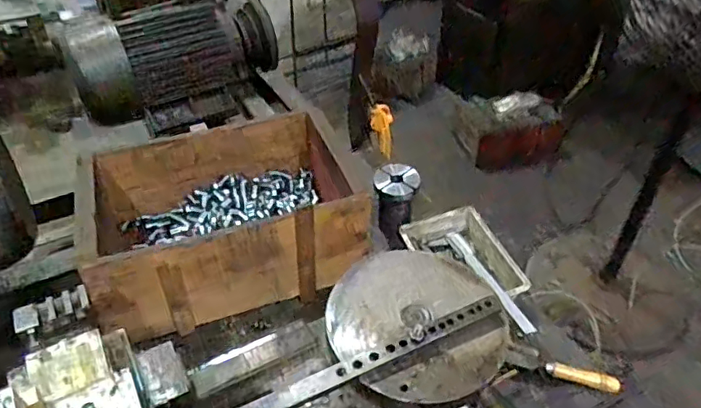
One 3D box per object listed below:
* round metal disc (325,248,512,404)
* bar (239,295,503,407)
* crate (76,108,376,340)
[{"bbox_3d":[0.071,0.120,0.581,0.180,0.021,0.179,-1,41,1],"label":"round metal disc"},{"bbox_3d":[0.006,0.155,0.527,0.330,0.015,0.021,-19,44,-19],"label":"bar"},{"bbox_3d":[-0.179,0.014,0.794,0.351,0.138,0.248,-16,43,-16],"label":"crate"}]

